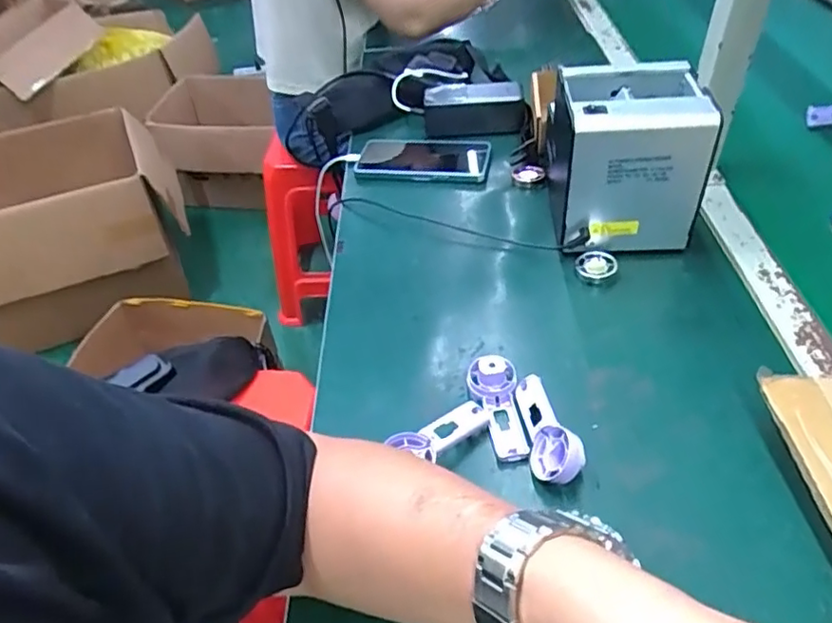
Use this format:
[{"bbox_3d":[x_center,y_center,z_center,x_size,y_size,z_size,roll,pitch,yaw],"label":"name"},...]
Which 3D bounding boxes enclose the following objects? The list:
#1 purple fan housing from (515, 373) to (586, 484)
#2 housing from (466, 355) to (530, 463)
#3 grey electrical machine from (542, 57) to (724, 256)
[{"bbox_3d":[0.096,0.091,0.461,0.031,0.038,0.093,-13,45,-9],"label":"purple fan housing"},{"bbox_3d":[0.069,0.078,0.482,0.038,0.024,0.088,-10,55,-6],"label":"housing"},{"bbox_3d":[0.211,-0.150,0.619,0.125,0.156,0.131,-1,44,3],"label":"grey electrical machine"}]

